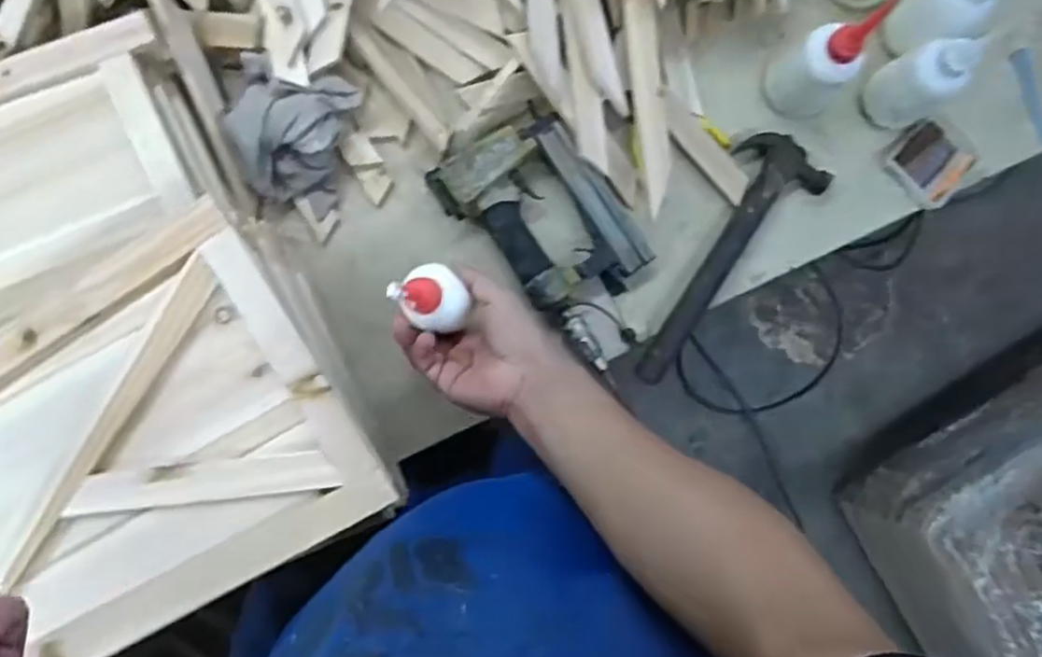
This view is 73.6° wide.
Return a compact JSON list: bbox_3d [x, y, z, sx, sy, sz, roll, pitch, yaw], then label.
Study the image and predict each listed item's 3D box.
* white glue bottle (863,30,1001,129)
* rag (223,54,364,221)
[{"bbox_3d":[0.370,-0.228,0.648,0.047,0.111,0.059,-30,92,-3],"label":"white glue bottle"},{"bbox_3d":[-0.217,-0.180,0.643,0.108,0.056,0.121,16,89,-4],"label":"rag"}]

